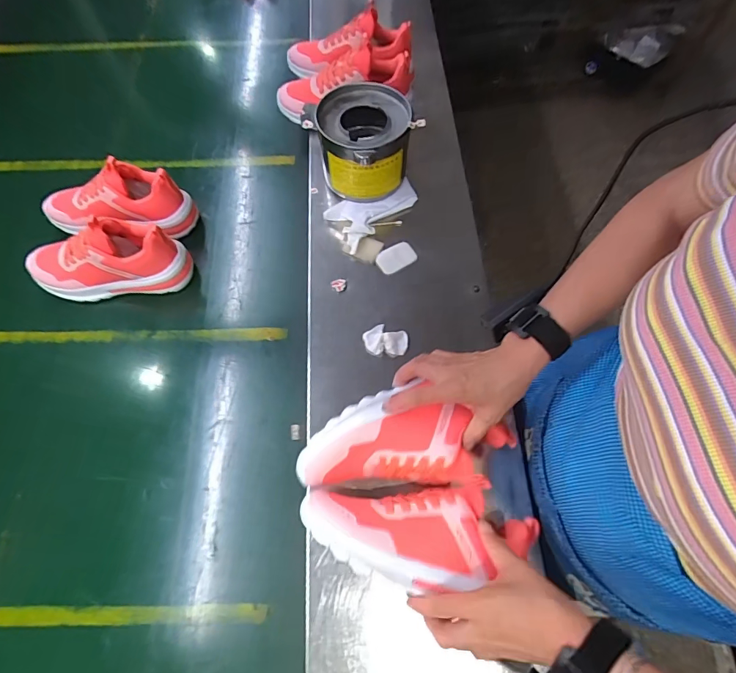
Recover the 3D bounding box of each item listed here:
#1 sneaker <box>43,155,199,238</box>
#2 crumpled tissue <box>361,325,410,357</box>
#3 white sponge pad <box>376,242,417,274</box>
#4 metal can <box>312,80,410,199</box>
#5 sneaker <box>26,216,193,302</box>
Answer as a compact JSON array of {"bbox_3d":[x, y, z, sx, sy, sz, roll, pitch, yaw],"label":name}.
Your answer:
[{"bbox_3d":[-0.407,-0.217,0.653,0.226,0.115,0.092,6,65,2],"label":"sneaker"},{"bbox_3d":[0.025,0.006,0.577,0.062,0.018,0.041,-2,67,0],"label":"crumpled tissue"},{"bbox_3d":[0.044,-0.122,0.638,0.060,0.012,0.039,-24,69,-10],"label":"white sponge pad"},{"bbox_3d":[-0.007,-0.301,0.657,0.134,0.115,0.149,8,67,4],"label":"metal can"},{"bbox_3d":[-0.392,-0.122,0.606,0.228,0.123,0.087,-6,65,-3],"label":"sneaker"}]

